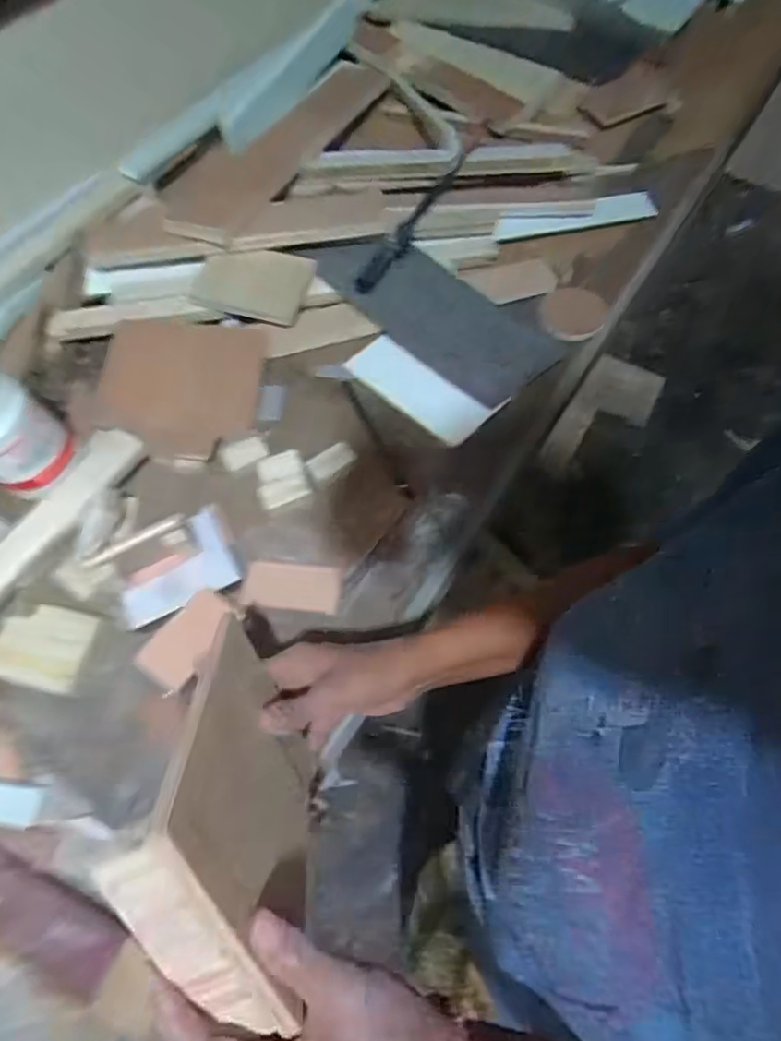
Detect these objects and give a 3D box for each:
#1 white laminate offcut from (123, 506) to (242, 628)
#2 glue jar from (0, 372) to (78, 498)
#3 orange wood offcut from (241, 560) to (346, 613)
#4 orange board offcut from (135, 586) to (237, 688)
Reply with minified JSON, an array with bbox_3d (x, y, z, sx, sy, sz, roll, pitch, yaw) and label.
[{"bbox_3d":[-0.197,0.039,0.551,0.102,0.006,0.081,-20,75,-23],"label":"white laminate offcut"},{"bbox_3d":[-0.351,-0.080,0.551,0.079,0.132,0.074,0,62,1],"label":"glue jar"},{"bbox_3d":[-0.085,0.057,0.531,0.081,0.009,0.044,7,60,0],"label":"orange wood offcut"},{"bbox_3d":[-0.169,0.098,0.509,0.043,0.004,0.083,42,76,-5],"label":"orange board offcut"}]

